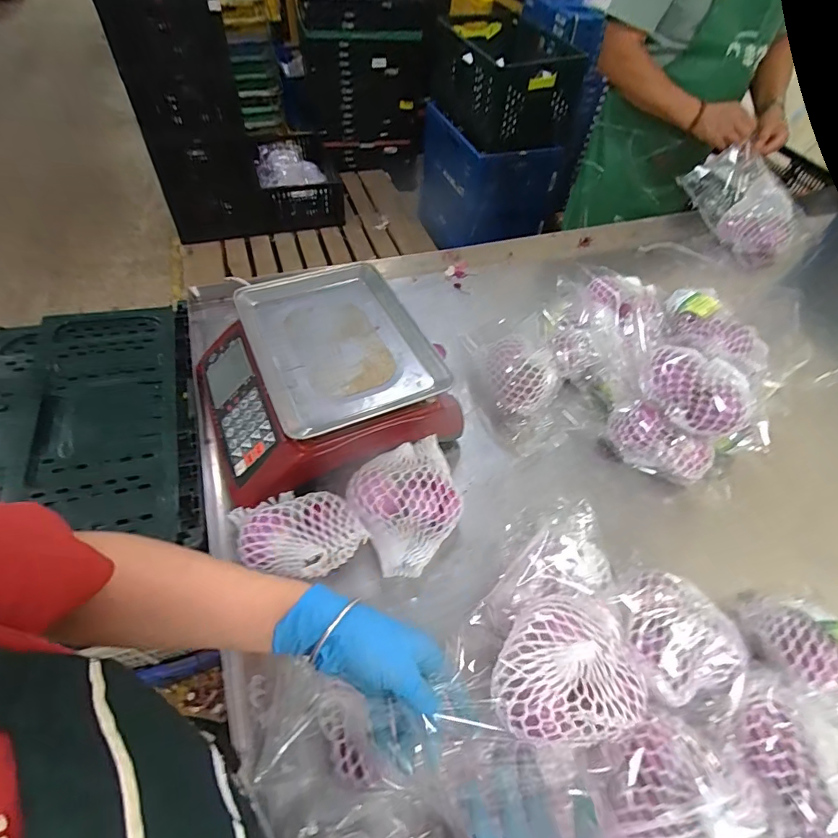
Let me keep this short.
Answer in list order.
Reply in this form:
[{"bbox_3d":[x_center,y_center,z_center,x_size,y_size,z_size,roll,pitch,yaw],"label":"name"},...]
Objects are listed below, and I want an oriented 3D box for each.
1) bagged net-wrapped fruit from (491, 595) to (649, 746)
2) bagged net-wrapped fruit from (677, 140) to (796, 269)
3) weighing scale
[{"bbox_3d":[0.137,0.237,0.452,0.146,0.081,0.121,-1,52,-6],"label":"bagged net-wrapped fruit"},{"bbox_3d":[0.786,-0.516,1.139,0.158,0.122,0.293,-13,69,-15],"label":"bagged net-wrapped fruit"},{"bbox_3d":[-0.164,-0.076,0.722,0.328,0.116,0.351,-18,55,-18],"label":"weighing scale"}]

